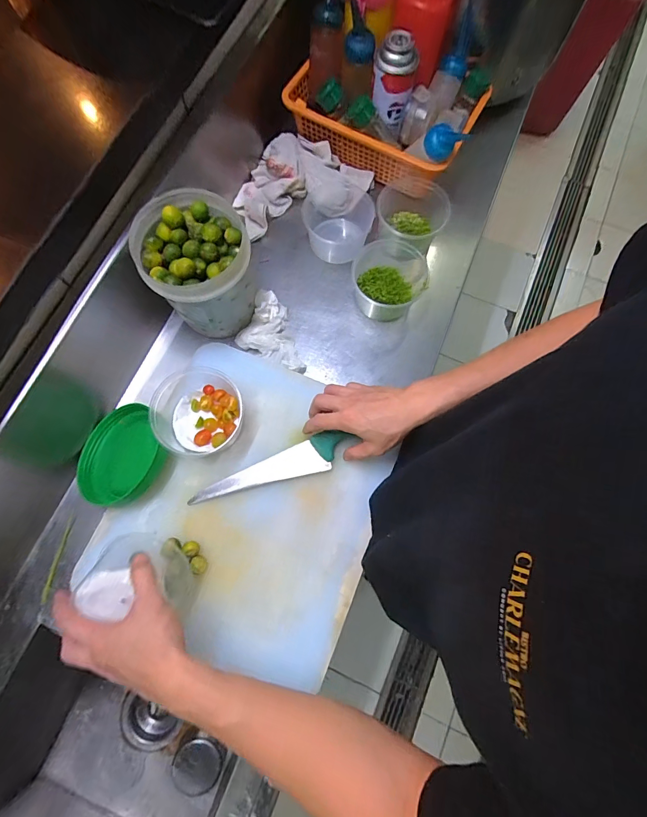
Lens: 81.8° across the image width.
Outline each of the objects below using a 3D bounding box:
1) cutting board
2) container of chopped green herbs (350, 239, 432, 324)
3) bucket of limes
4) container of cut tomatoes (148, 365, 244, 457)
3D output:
[{"bbox_3d":[-0.091,0.117,0.495,0.324,0.028,0.357,23,76,6],"label":"cutting board"},{"bbox_3d":[0.111,-0.207,0.595,0.121,0.061,0.116,0,75,0],"label":"container of chopped green herbs"},{"bbox_3d":[-0.164,-0.185,0.527,0.131,0.163,0.128,0,75,0],"label":"bucket of limes"},{"bbox_3d":[-0.170,0.002,0.503,0.113,0.058,0.124,-15,76,-4],"label":"container of cut tomatoes"}]

